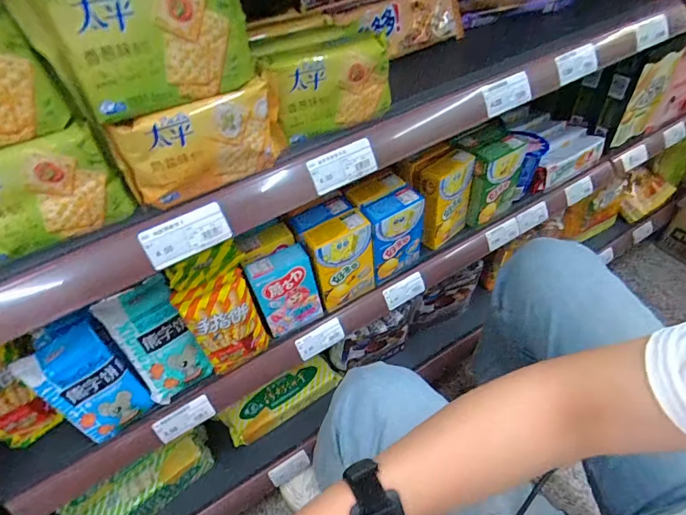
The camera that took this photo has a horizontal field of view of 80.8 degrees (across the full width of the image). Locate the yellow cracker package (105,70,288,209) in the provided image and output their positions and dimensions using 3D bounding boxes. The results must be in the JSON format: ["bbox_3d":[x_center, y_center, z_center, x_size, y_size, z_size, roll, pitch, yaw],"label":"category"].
[{"bbox_3d":[-0.122,-0.106,0.371,0.153,0.083,0.025,-31,52,-21],"label":"yellow cracker package"}]

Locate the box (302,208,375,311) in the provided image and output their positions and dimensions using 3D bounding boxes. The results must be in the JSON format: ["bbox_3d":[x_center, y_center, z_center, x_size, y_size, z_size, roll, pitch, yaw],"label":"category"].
[{"bbox_3d":[-0.002,0.006,0.618,0.091,0.145,0.043,-27,51,-17],"label":"box"}]

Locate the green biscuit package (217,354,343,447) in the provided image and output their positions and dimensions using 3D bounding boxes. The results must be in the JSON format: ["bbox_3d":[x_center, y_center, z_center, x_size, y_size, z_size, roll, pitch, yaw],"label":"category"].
[{"bbox_3d":[-0.125,0.286,0.830,0.238,0.040,0.074,-29,51,-19],"label":"green biscuit package"}]

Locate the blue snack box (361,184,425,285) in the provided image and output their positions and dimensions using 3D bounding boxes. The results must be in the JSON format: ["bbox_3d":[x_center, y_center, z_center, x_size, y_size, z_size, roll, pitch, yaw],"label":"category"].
[{"bbox_3d":[0.079,-0.036,0.644,0.095,0.142,0.049,-28,51,-19],"label":"blue snack box"}]

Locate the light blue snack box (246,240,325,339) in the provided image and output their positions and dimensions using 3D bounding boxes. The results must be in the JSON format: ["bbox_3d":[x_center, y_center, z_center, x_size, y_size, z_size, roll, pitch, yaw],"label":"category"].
[{"bbox_3d":[-0.087,0.047,0.603,0.087,0.128,0.053,-25,50,-16],"label":"light blue snack box"}]

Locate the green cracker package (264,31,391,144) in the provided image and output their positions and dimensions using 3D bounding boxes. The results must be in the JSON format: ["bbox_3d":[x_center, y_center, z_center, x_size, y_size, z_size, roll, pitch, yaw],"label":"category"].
[{"bbox_3d":[-0.015,-0.183,0.426,0.122,0.080,0.043,-19,49,-11],"label":"green cracker package"}]

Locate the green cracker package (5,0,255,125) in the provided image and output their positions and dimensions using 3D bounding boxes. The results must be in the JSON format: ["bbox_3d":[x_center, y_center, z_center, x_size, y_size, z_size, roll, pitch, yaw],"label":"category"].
[{"bbox_3d":[-0.144,-0.167,0.309,0.150,0.091,0.034,-25,50,-16],"label":"green cracker package"}]

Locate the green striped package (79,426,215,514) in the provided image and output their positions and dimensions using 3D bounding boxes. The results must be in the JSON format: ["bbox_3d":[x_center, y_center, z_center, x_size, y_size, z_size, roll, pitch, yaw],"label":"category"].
[{"bbox_3d":[-0.345,0.412,0.720,0.236,0.081,0.055,-35,54,-24],"label":"green striped package"}]

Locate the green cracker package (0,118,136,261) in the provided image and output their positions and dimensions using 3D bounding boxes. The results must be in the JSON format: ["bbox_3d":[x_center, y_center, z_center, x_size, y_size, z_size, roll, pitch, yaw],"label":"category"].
[{"bbox_3d":[-0.261,-0.047,0.331,0.142,0.084,0.022,-24,50,-15],"label":"green cracker package"}]

